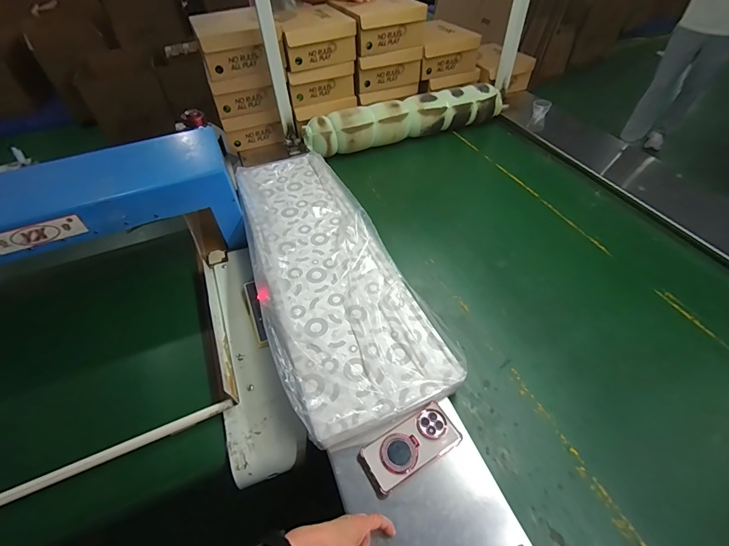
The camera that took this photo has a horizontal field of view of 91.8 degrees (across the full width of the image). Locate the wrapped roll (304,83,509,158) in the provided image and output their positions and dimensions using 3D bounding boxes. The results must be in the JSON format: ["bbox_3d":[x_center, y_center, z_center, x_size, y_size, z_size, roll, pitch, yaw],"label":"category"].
[{"bbox_3d":[0.170,-0.569,1.323,0.795,0.145,0.129,-20,51,-16],"label":"wrapped roll"}]

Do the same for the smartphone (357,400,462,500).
[{"bbox_3d":[0.076,0.291,0.592,0.167,0.017,0.076,-25,52,-20],"label":"smartphone"}]

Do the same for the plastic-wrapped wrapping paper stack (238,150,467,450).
[{"bbox_3d":[-0.127,-0.051,0.883,0.319,0.039,0.889,-19,50,-15],"label":"plastic-wrapped wrapping paper stack"}]

